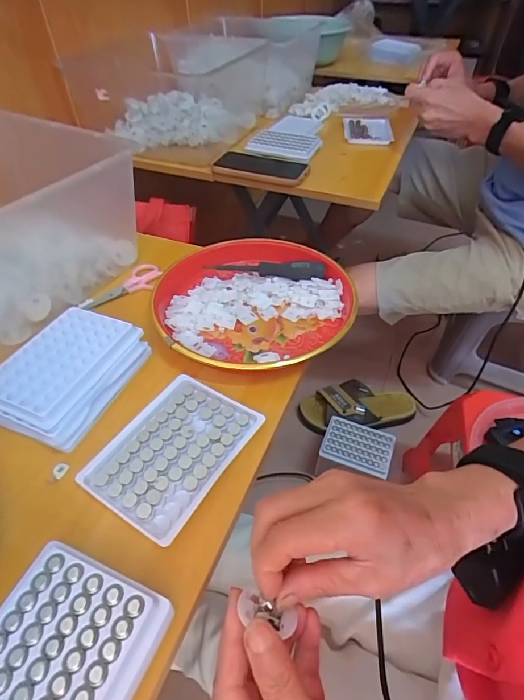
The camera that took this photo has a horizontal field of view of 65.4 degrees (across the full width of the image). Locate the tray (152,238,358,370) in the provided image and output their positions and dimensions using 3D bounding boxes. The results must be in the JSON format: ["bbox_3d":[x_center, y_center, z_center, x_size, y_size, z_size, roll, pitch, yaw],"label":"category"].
[{"bbox_3d":[-0.007,-0.055,0.459,0.215,0.027,0.210,0,47,0],"label":"tray"}]

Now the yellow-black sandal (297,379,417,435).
[{"bbox_3d":[0.219,0.129,0.929,0.265,0.068,0.110,0,47,0],"label":"yellow-black sandal"}]

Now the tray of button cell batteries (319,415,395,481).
[{"bbox_3d":[0.185,0.184,0.787,0.129,0.015,0.090,19,50,17],"label":"tray of button cell batteries"}]

